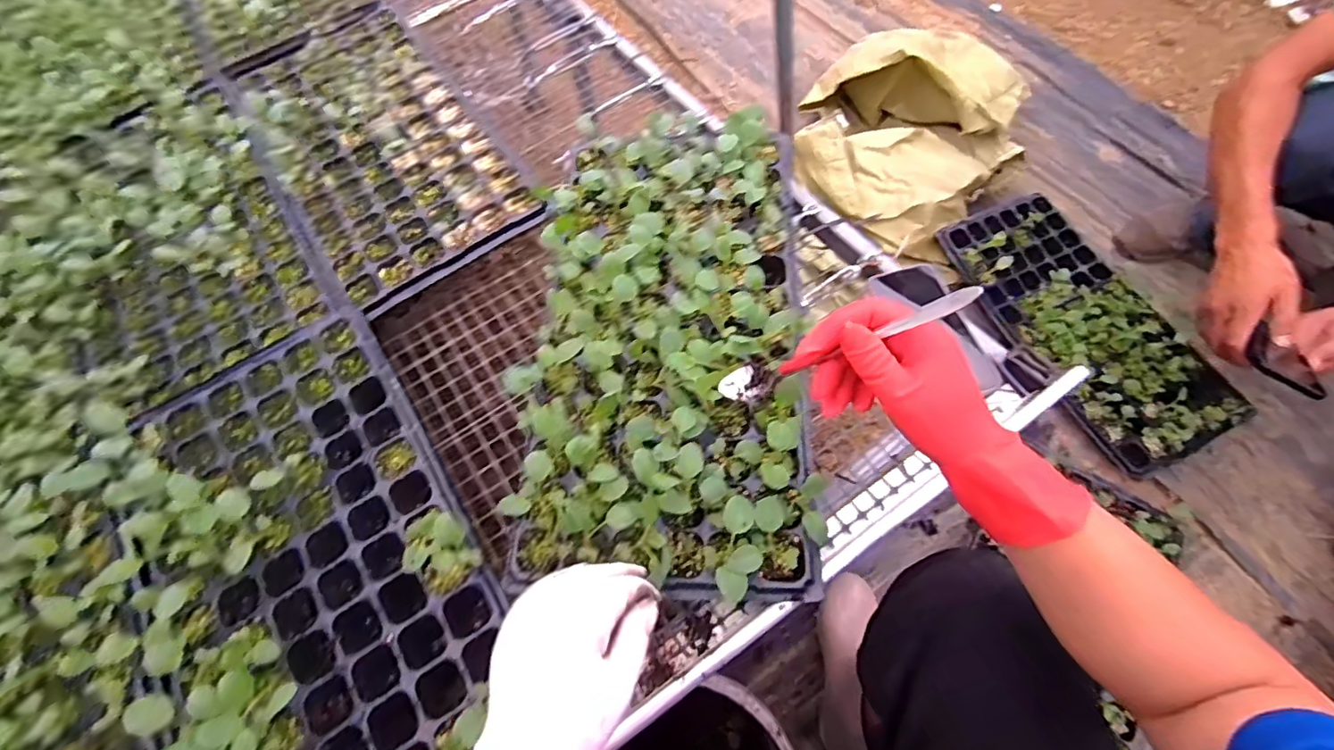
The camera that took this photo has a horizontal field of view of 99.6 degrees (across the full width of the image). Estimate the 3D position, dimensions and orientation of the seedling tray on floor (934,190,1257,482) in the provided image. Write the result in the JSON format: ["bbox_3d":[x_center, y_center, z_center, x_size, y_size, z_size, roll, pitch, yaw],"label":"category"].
[{"bbox_3d":[0.754,-0.099,1.031,0.261,0.090,0.534,-24,65,-8],"label":"seedling tray on floor"}]

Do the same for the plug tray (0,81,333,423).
[{"bbox_3d":[-0.627,-0.181,0.701,0.272,0.041,0.469,-36,67,-13],"label":"plug tray"}]

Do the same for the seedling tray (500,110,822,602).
[{"bbox_3d":[-0.002,-0.058,0.570,0.268,0.062,0.510,0,65,3],"label":"seedling tray"}]

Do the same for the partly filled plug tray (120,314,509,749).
[{"bbox_3d":[-0.326,0.180,0.503,0.277,0.059,0.527,-33,66,-12],"label":"partly filled plug tray"}]

